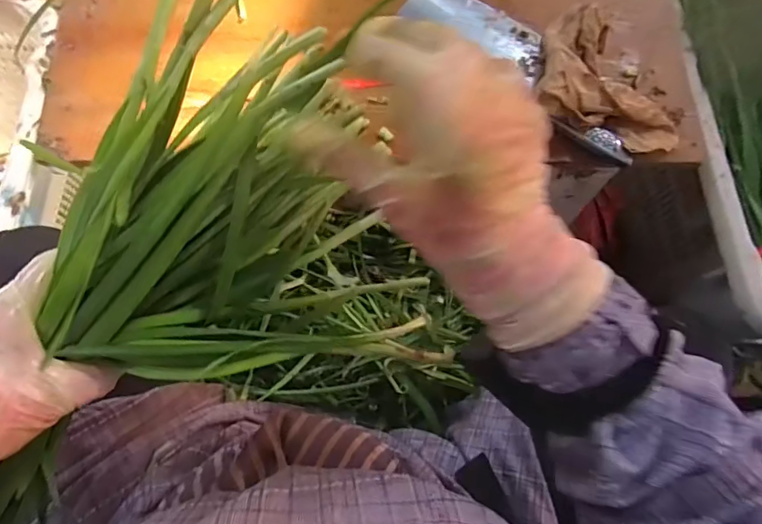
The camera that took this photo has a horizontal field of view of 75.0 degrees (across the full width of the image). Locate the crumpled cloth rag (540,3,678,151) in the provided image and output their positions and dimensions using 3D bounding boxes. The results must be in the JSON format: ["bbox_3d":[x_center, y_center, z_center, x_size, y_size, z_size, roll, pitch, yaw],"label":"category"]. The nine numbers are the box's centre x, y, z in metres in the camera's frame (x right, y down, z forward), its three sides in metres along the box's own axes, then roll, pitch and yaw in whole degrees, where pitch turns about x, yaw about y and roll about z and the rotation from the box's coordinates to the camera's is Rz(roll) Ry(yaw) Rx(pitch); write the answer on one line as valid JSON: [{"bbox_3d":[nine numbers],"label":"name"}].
[{"bbox_3d":[0.236,-0.194,0.537,0.142,0.048,0.192,-20,75,-7],"label":"crumpled cloth rag"}]

